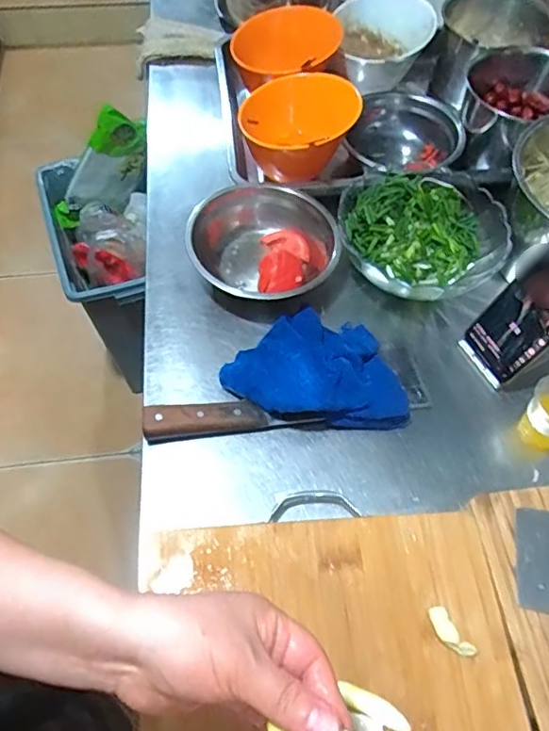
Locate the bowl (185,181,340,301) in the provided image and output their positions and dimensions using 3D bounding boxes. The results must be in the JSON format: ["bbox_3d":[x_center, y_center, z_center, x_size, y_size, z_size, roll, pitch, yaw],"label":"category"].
[{"bbox_3d":[-0.012,-0.133,0.634,0.162,0.059,0.154,1,61,-1],"label":"bowl"}]

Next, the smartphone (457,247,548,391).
[{"bbox_3d":[0.254,-0.049,0.548,0.008,0.158,0.072,-11,57,-40],"label":"smartphone"}]

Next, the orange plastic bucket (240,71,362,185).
[{"bbox_3d":[0.036,-0.294,0.696,0.125,0.092,0.129,1,61,-1],"label":"orange plastic bucket"}]

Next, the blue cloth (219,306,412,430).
[{"bbox_3d":[0.046,-0.005,0.562,0.183,0.043,0.124,6,61,2],"label":"blue cloth"}]

